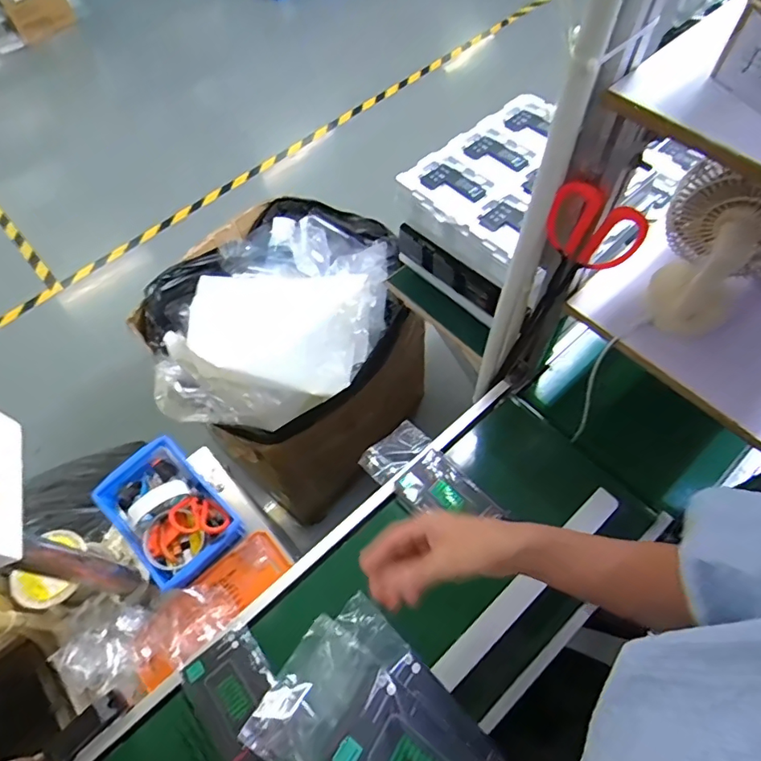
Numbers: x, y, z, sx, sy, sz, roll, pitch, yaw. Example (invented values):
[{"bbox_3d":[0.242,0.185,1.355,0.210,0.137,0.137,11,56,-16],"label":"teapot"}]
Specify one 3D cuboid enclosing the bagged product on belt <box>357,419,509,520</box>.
[{"bbox_3d":[0.069,0.145,0.727,0.097,0.033,0.194,-40,66,-18],"label":"bagged product on belt"}]

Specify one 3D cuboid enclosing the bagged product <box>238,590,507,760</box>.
[{"bbox_3d":[0.006,0.274,0.391,0.186,0.025,0.128,43,48,9],"label":"bagged product"}]

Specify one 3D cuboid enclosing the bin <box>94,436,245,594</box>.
[{"bbox_3d":[-0.322,0.200,0.785,0.138,0.078,0.211,-42,67,-18],"label":"bin"}]

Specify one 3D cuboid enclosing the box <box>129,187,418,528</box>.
[{"bbox_3d":[-0.243,-0.047,1.409,0.533,0.656,0.630,35,68,20],"label":"box"}]

